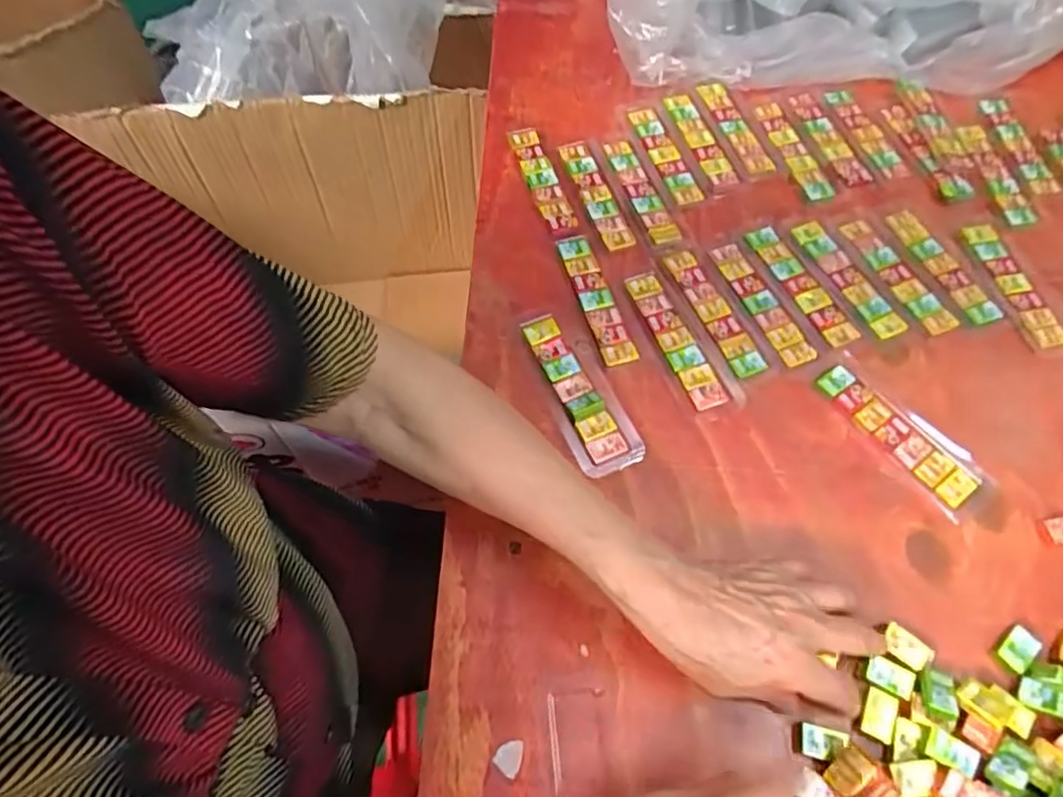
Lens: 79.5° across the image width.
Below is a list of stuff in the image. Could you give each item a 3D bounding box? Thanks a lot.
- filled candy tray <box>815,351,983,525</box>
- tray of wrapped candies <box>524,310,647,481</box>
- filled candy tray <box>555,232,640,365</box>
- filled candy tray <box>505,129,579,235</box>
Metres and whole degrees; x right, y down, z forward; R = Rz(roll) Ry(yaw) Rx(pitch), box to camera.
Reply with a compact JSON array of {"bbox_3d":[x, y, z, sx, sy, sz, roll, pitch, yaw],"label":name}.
[{"bbox_3d":[0.255,0.023,0.443,0.041,0.007,0.121,-33,67,-16],"label":"filled candy tray"},{"bbox_3d":[0.034,-0.006,0.454,0.043,0.008,0.129,-21,64,-11],"label":"tray of wrapped candies"},{"bbox_3d":[0.049,-0.079,0.493,0.025,0.005,0.122,-15,64,-8],"label":"filled candy tray"},{"bbox_3d":[0.008,-0.190,0.546,0.025,0.012,0.116,-17,64,-9],"label":"filled candy tray"}]

